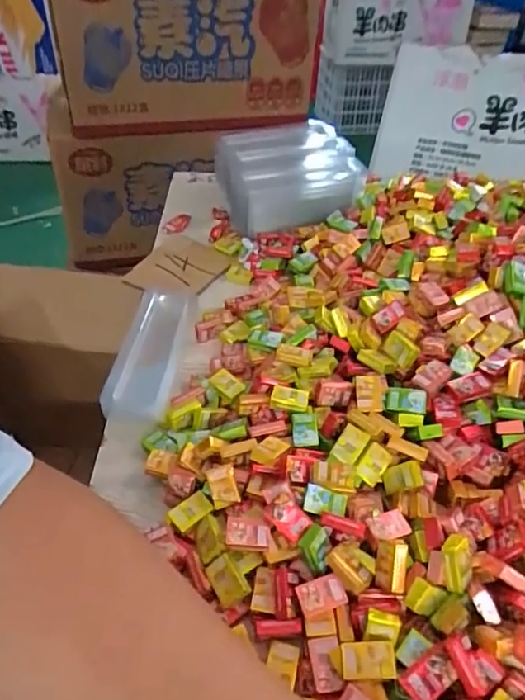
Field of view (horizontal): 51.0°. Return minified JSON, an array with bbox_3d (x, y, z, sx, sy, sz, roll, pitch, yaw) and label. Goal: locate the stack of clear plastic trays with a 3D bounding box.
[{"bbox_3d":[0.028,-0.198,0.622,0.132,0.062,0.154,-10,45,-13],"label":"stack of clear plastic trays"}]

